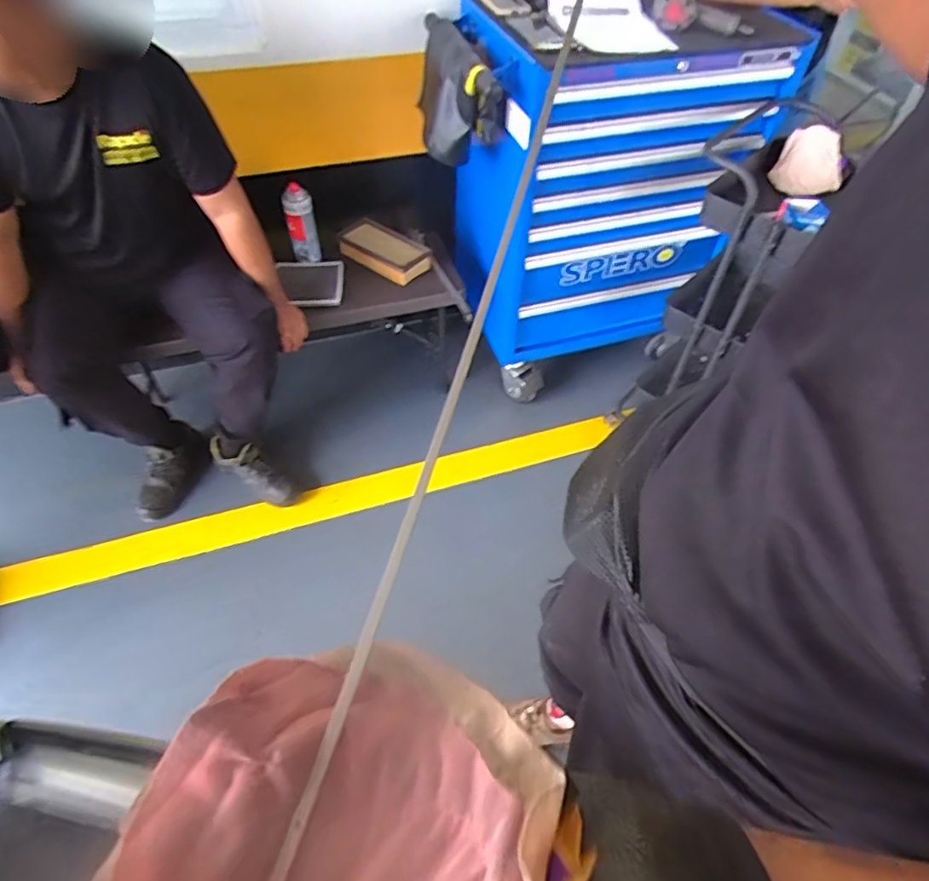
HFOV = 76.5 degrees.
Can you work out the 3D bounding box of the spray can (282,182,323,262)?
[{"bbox_3d":[-0.427,-0.563,1.558,0.068,0.231,0.068,-15,53,-14],"label":"spray can"}]

